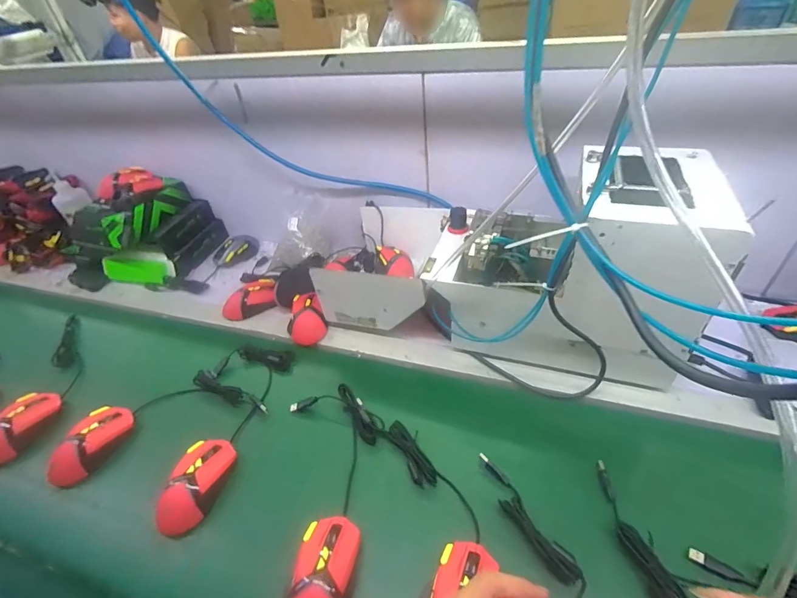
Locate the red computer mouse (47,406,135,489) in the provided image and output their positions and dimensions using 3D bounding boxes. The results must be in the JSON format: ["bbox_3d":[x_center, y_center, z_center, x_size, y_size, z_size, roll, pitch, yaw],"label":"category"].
[{"bbox_3d":[-0.472,0.221,0.610,0.064,0.048,0.127,18,48,23],"label":"red computer mouse"}]

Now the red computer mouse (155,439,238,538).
[{"bbox_3d":[-0.271,0.250,0.539,0.063,0.048,0.123,5,44,11],"label":"red computer mouse"}]

